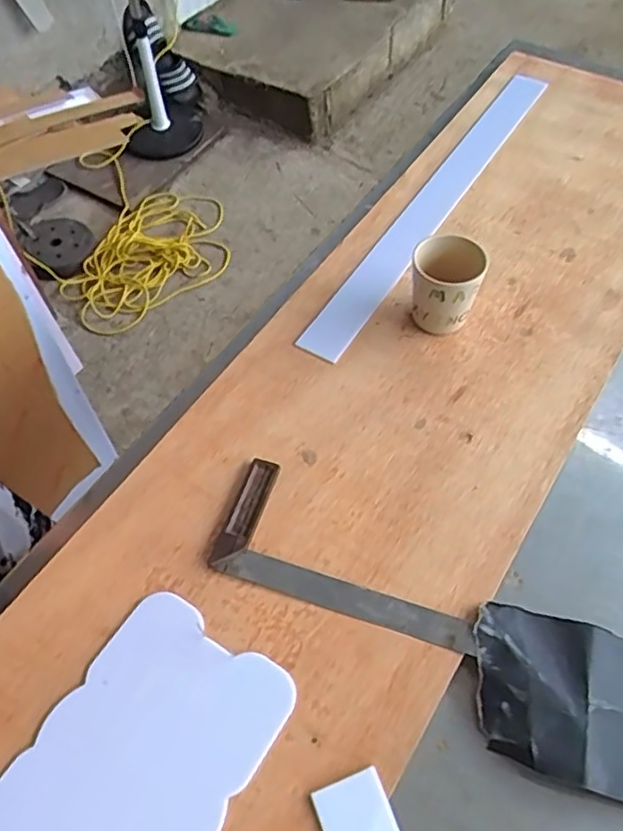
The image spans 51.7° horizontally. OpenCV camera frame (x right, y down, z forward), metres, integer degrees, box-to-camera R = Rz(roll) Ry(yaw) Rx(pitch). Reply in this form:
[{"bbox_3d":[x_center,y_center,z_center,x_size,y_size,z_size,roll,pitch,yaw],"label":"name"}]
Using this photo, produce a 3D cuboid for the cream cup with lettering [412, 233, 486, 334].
[{"bbox_3d":[0.140,-0.136,0.677,0.070,0.096,0.070,0,57,1],"label":"cream cup with lettering"}]

